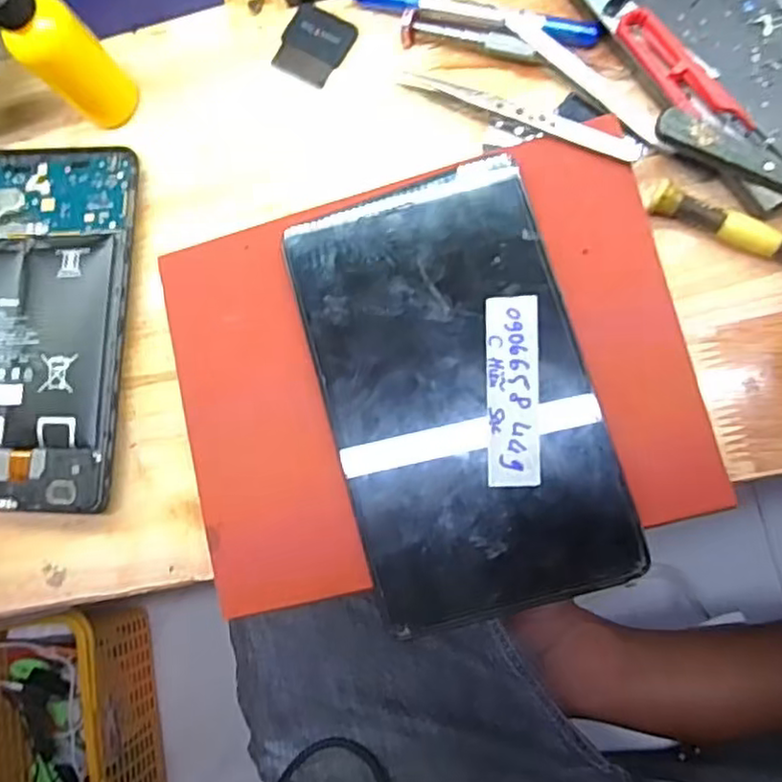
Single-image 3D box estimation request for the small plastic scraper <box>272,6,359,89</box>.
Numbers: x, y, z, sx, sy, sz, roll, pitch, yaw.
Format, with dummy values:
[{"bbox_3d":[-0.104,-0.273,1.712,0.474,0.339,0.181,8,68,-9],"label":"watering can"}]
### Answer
[{"bbox_3d":[-0.043,-0.193,0.372,0.039,0.005,0.040,28,88,13],"label":"small plastic scraper"}]

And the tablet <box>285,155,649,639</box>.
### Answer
[{"bbox_3d":[0.030,-0.001,0.317,0.120,0.014,0.207,-17,80,8],"label":"tablet"}]

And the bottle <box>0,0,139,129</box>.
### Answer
[{"bbox_3d":[-0.171,-0.176,0.335,0.030,0.123,0.036,-19,80,8],"label":"bottle"}]

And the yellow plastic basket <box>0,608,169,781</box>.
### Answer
[{"bbox_3d":[-0.507,0.507,0.987,0.254,0.231,0.337,-11,81,9],"label":"yellow plastic basket"}]

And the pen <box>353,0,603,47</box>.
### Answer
[{"bbox_3d":[0.042,-0.196,0.344,0.131,0.009,0.015,19,87,13],"label":"pen"}]

